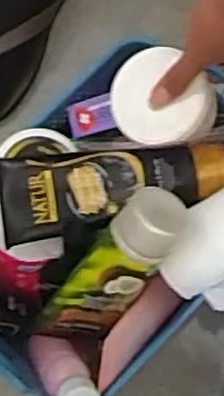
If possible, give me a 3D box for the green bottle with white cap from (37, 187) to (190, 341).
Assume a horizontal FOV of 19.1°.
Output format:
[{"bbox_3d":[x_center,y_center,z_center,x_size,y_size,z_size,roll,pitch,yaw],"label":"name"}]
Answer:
[{"bbox_3d":[-0.003,0.064,0.527,0.050,0.172,0.038,41,39,8],"label":"green bottle with white cap"}]

